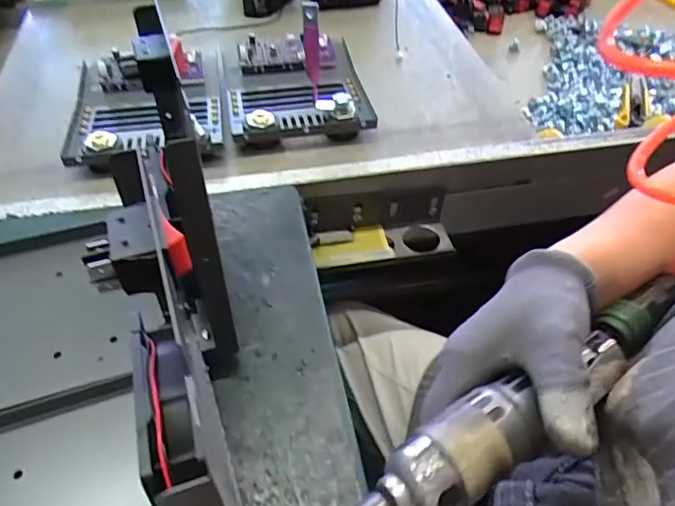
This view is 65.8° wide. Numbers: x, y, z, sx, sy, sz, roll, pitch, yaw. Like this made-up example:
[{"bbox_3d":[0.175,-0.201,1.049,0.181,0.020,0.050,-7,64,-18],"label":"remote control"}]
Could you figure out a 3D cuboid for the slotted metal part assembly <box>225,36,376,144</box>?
[{"bbox_3d":[-0.049,-0.188,0.588,0.152,0.044,0.175,-9,48,-9],"label":"slotted metal part assembly"}]

